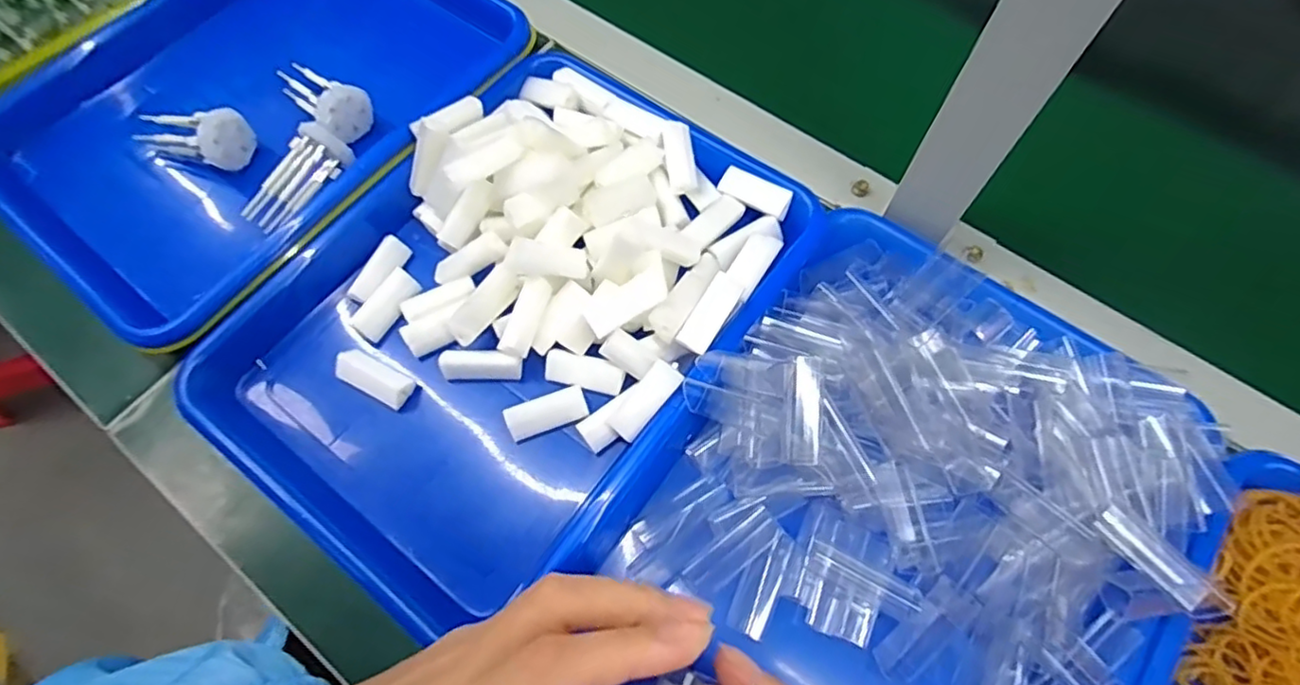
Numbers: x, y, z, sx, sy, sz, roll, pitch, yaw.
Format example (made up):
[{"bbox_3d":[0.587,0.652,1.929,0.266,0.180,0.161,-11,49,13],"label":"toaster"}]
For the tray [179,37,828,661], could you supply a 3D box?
[{"bbox_3d":[-0.085,-0.026,0.380,0.245,0.058,0.330,34,71,14],"label":"tray"}]

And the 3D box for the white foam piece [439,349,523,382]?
[{"bbox_3d":[-0.098,0.014,0.378,0.045,0.018,0.015,-1,67,0],"label":"white foam piece"}]

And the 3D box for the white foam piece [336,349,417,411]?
[{"bbox_3d":[-0.164,0.023,0.383,0.046,0.020,0.021,23,69,10],"label":"white foam piece"}]

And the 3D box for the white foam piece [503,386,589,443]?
[{"bbox_3d":[-0.059,0.040,0.365,0.045,0.018,0.017,-20,68,-8],"label":"white foam piece"}]

